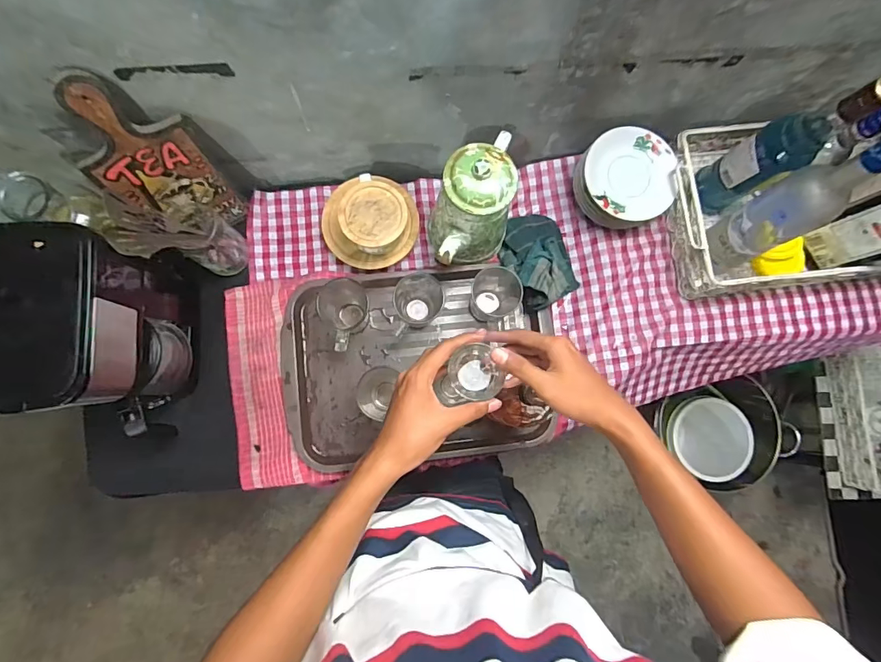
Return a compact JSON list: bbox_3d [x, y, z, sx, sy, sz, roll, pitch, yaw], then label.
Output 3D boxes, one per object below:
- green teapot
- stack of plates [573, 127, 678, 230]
[{"bbox_3d":[0.051,-0.171,0.656,0.105,0.215,0.201,22,81,0],"label":"green teapot"},{"bbox_3d":[0.293,-0.235,0.733,0.152,0.092,0.156,35,82,2],"label":"stack of plates"}]

